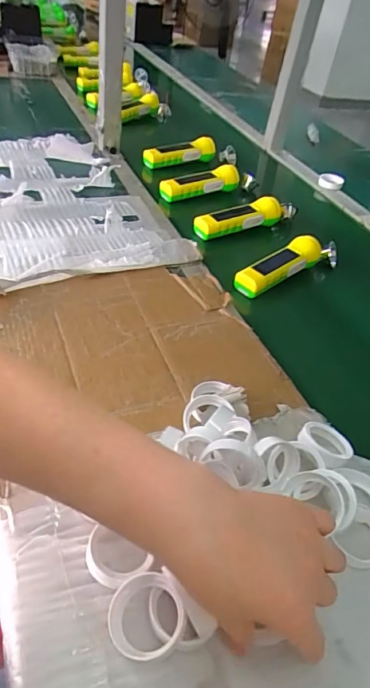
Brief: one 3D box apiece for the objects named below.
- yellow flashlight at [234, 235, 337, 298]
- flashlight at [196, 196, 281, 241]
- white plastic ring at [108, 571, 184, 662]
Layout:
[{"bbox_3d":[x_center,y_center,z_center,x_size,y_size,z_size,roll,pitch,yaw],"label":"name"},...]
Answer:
[{"bbox_3d":[0.154,-0.122,0.681,0.181,0.047,0.046,-24,50,-26],"label":"yellow flashlight"},{"bbox_3d":[0.091,-0.218,0.770,0.157,0.037,0.039,-14,47,-19],"label":"flashlight"},{"bbox_3d":[-0.028,0.195,0.328,0.052,0.017,0.052,-6,59,10],"label":"white plastic ring"}]

